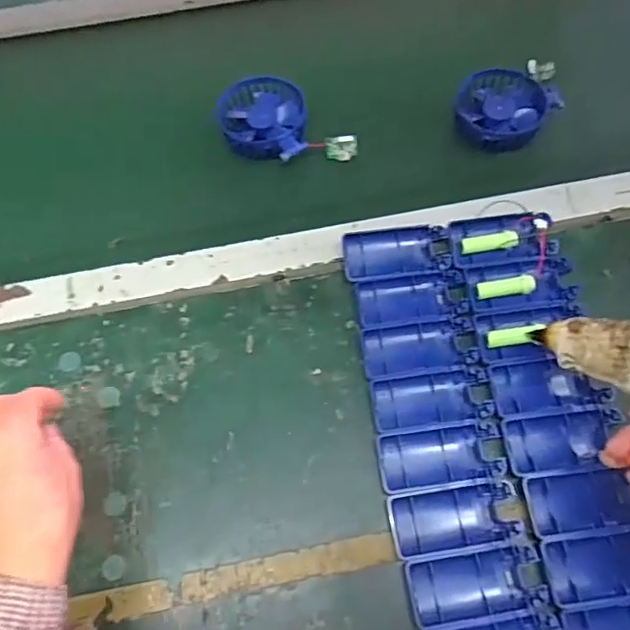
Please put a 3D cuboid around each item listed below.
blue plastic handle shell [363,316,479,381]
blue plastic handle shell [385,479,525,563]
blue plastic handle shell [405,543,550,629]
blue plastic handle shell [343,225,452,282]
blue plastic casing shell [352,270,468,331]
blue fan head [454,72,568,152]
[{"bbox_3d":[0.087,0.028,0.487,0.092,0.014,0.047,-6,65,0],"label":"blue plastic handle shell"},{"bbox_3d":[0.105,0.151,0.430,0.094,0.013,0.046,-9,65,-2],"label":"blue plastic handle shell"},{"bbox_3d":[0.114,0.192,0.412,0.093,0.013,0.043,-9,65,-2],"label":"blue plastic handle shell"},{"bbox_3d":[0.074,-0.056,0.523,0.094,0.016,0.050,-6,65,-1],"label":"blue plastic handle shell"},{"bbox_3d":[0.085,-0.013,0.504,0.093,0.014,0.043,-8,65,-1],"label":"blue plastic casing shell"},{"bbox_3d":[0.194,-0.210,0.583,0.096,0.030,0.085,-8,65,-1],"label":"blue fan head"}]

